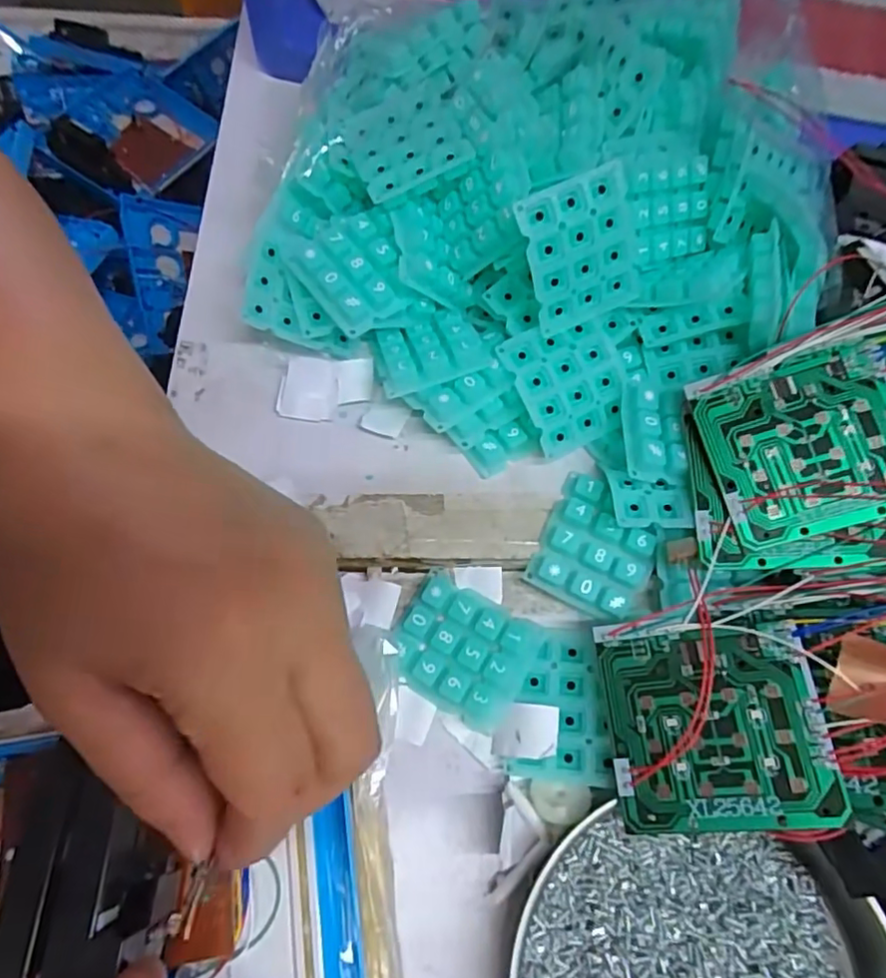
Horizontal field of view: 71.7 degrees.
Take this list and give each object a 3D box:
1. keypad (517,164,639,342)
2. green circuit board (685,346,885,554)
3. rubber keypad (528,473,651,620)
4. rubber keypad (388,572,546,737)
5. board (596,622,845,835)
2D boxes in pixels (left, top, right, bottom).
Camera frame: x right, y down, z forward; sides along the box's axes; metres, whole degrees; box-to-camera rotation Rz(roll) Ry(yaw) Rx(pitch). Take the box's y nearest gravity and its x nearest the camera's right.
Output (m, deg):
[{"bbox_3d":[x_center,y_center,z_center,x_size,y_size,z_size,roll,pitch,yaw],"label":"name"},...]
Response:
[{"bbox_3d":[0.061,-0.103,0.268,0.050,0.058,0.005,-23,30,-7],"label":"keypad"},{"bbox_3d":[0.144,-0.018,0.246,0.070,0.004,0.071,-16,77,13],"label":"green circuit board"},{"bbox_3d":[0.069,0.024,0.271,0.047,0.008,0.055,26,68,8],"label":"rubber keypad"},{"bbox_3d":[0.008,0.068,0.260,0.057,0.010,0.048,30,69,10],"label":"rubber keypad"},{"bbox_3d":[0.096,0.085,0.222,0.071,0.004,0.070,-12,63,17],"label":"board"}]

